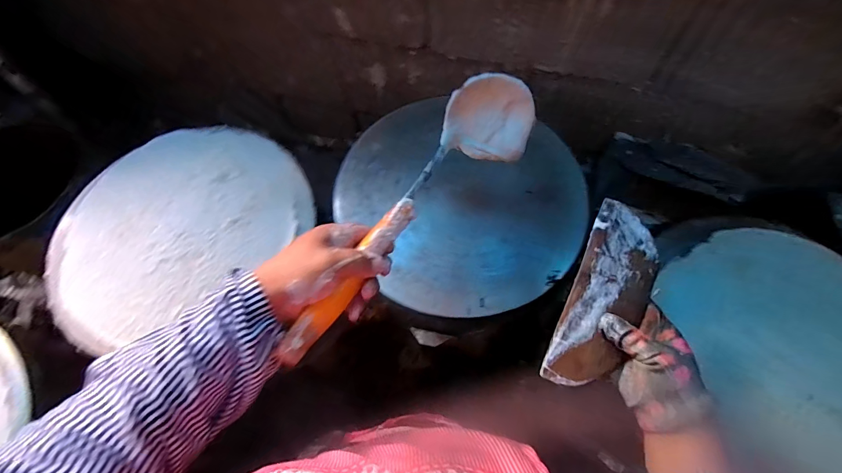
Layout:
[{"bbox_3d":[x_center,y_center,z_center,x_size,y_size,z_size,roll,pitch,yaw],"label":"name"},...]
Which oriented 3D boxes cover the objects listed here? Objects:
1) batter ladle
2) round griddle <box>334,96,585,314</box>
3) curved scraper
[{"bbox_3d":[0.003,-0.019,0.365,0.087,0.081,0.342,29,70,12],"label":"batter ladle"},{"bbox_3d":[0.049,-0.051,0.546,0.356,0.028,0.321,20,65,6],"label":"round griddle"},{"bbox_3d":[0.185,0.064,0.365,0.071,0.012,0.182,21,90,9],"label":"curved scraper"}]

